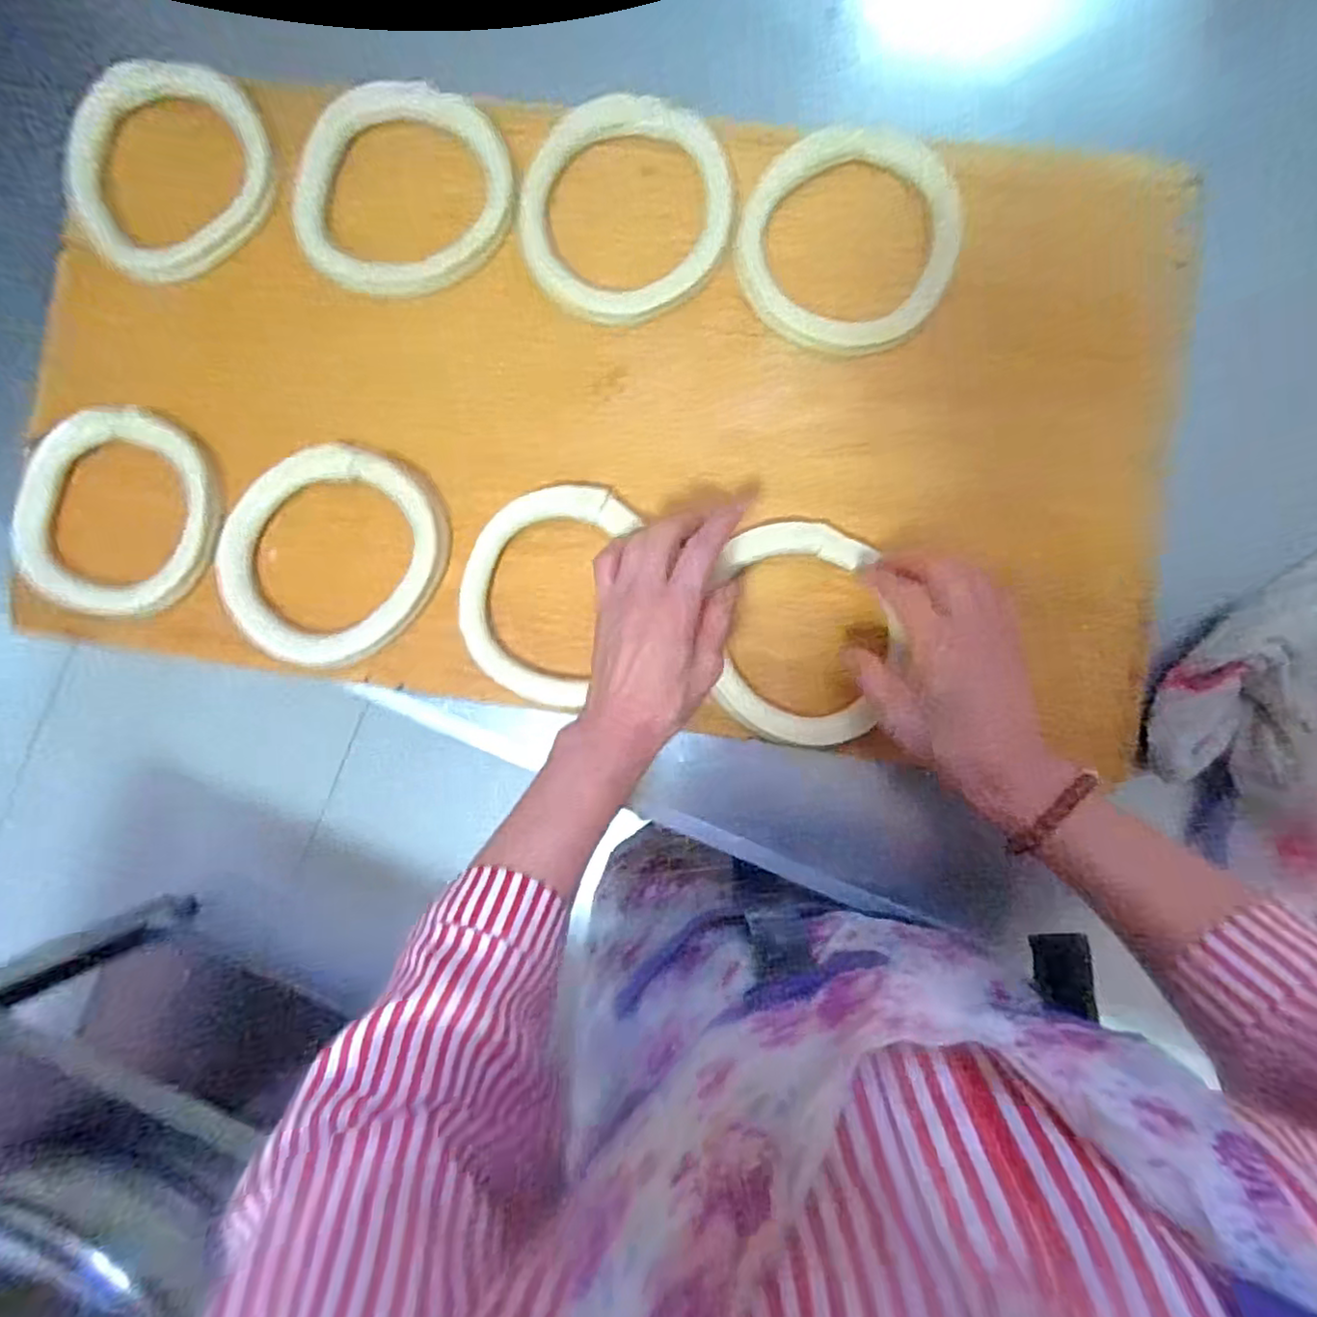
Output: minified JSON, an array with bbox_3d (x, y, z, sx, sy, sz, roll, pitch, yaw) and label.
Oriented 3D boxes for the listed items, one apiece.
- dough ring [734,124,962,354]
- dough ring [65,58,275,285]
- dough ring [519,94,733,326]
[{"bbox_3d":[0.124,-0.277,0.444,0.140,0.025,0.133,0,88,3],"label":"dough ring"},{"bbox_3d":[-0.356,-0.353,0.481,0.149,0.016,0.149,0,89,3],"label":"dough ring"},{"bbox_3d":[-0.021,-0.302,0.453,0.143,0.022,0.136,0,89,3],"label":"dough ring"}]

